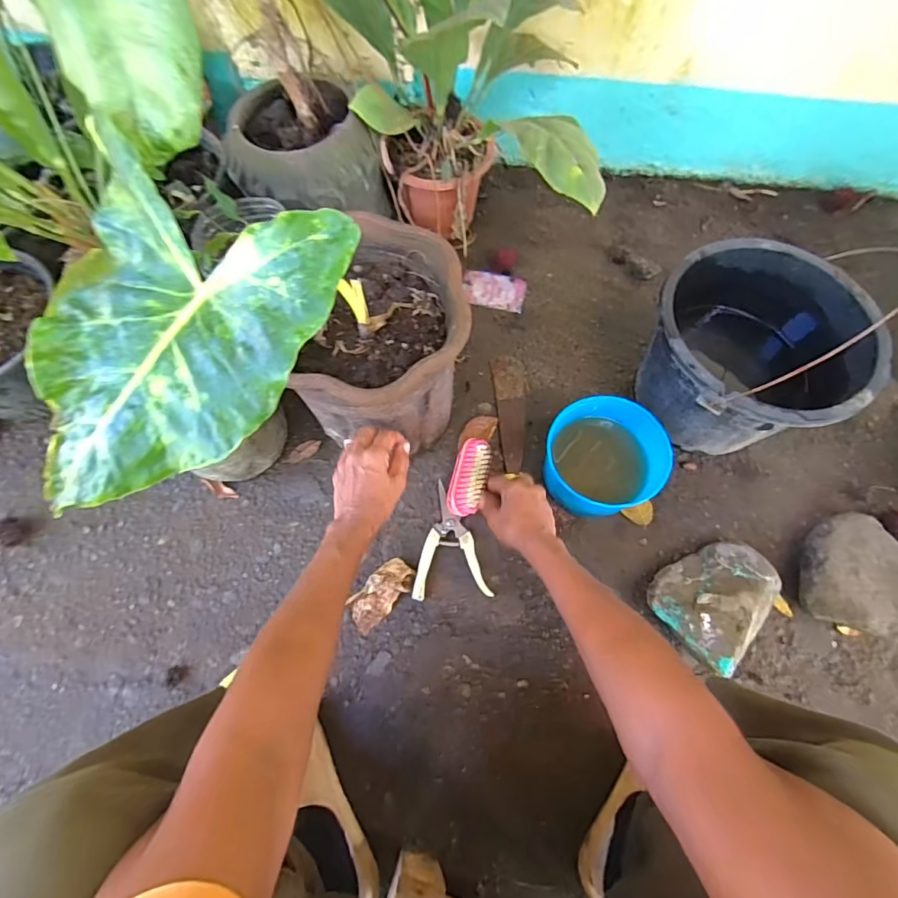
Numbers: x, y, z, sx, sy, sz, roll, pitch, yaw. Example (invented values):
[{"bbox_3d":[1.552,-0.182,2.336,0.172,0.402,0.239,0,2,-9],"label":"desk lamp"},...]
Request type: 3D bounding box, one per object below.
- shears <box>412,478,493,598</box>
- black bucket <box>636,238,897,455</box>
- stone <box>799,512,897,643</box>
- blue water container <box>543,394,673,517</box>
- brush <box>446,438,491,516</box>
[{"bbox_3d":[0.000,0.133,0.700,0.107,0.010,0.166,-4,69,-1],"label":"shears"},{"bbox_3d":[0.410,-0.119,0.699,0.264,0.244,0.270,0,69,0],"label":"black bucket"},{"bbox_3d":[0.561,0.169,0.653,0.131,0.072,0.167,19,69,6],"label":"stone"},{"bbox_3d":[0.222,0.016,0.691,0.151,0.112,0.150,0,69,0],"label":"blue water container"},{"bbox_3d":[0.032,0.043,0.710,0.050,0.029,0.118,14,68,5],"label":"brush"}]

